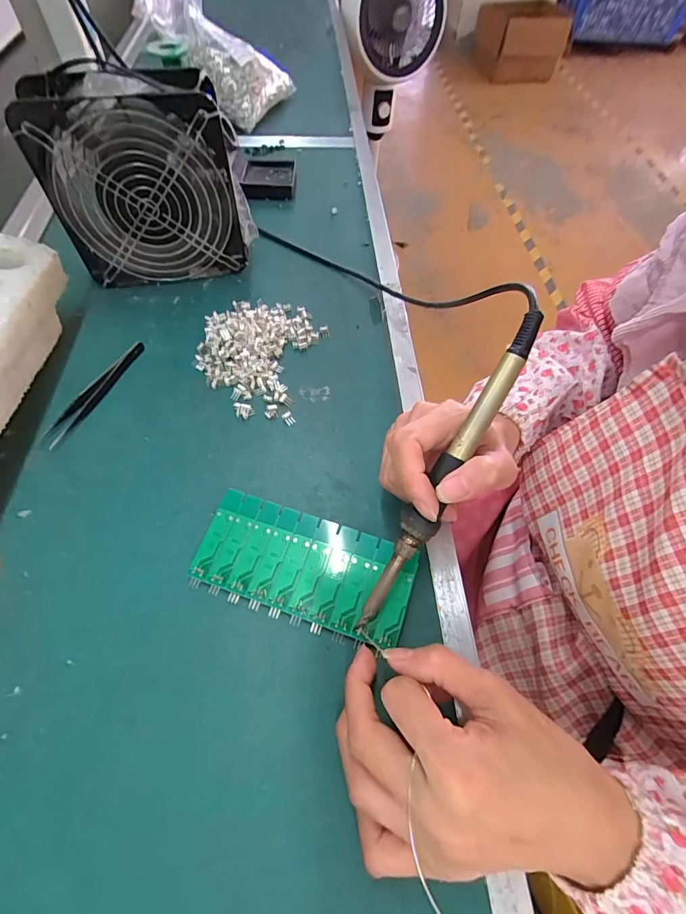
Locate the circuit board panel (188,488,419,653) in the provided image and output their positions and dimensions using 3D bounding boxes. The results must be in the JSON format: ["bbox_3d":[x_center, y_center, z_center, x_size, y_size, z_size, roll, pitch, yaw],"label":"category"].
[{"bbox_3d":[-0.026,0.070,0.268,0.140,0.011,0.062,19,59,10],"label":"circuit board panel"}]

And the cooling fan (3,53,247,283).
[{"bbox_3d":[-0.173,-0.243,0.369,0.159,0.152,0.057,-9,59,-8],"label":"cooling fan"}]

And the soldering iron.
[{"bbox_3d":[0.057,0.012,0.232,0.020,0.015,0.205,29,97,13],"label":"soldering iron"}]

